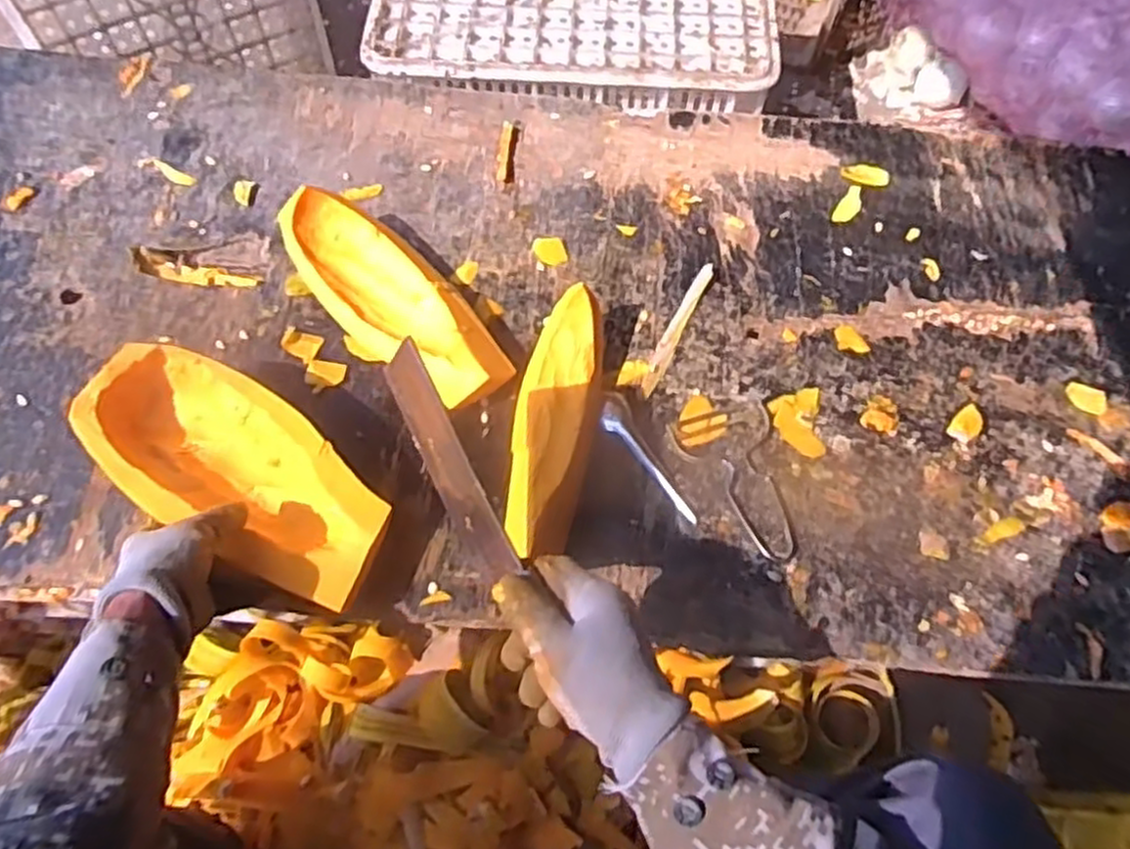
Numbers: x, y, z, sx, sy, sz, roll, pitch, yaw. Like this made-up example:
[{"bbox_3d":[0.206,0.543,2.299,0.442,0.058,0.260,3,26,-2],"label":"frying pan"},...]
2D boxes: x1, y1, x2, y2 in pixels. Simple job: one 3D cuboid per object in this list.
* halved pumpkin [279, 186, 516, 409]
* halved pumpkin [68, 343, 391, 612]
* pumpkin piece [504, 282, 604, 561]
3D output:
[{"bbox_3d":[-0.167,-0.116,0.714,0.274,0.061,0.099,41,71,16],"label":"halved pumpkin"},{"bbox_3d":[-0.272,0.039,0.625,0.273,0.070,0.124,35,69,6],"label":"halved pumpkin"},{"bbox_3d":[-0.009,-0.008,0.662,0.072,0.065,0.229,10,66,4],"label":"pumpkin piece"}]

